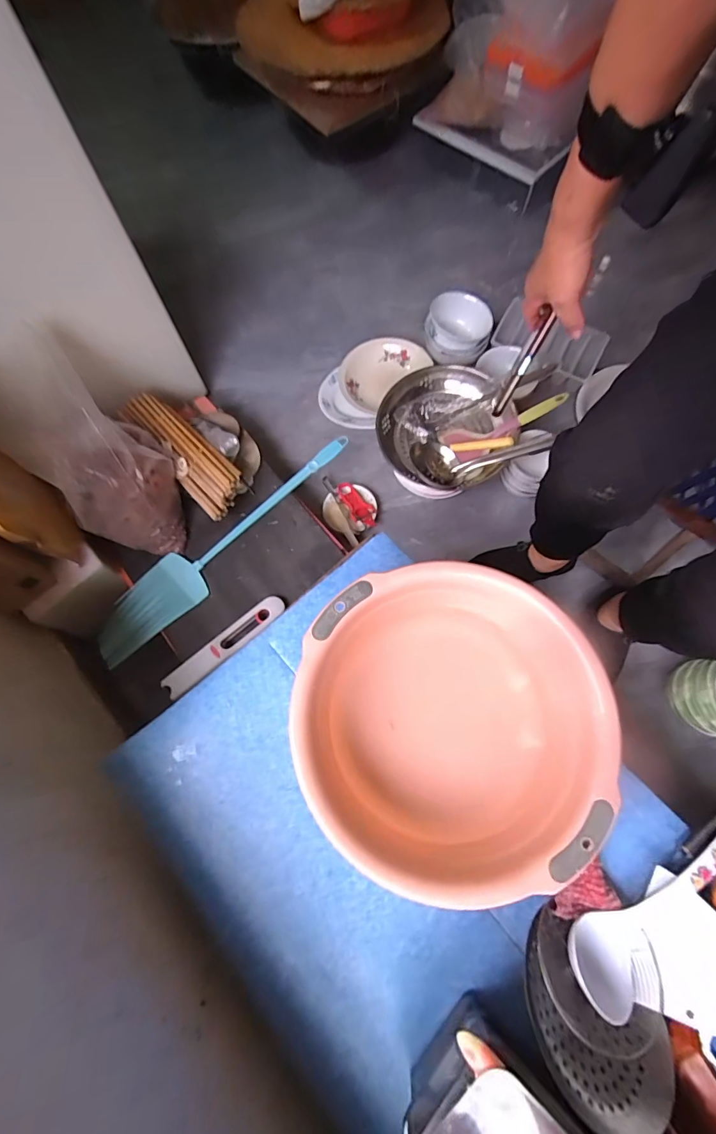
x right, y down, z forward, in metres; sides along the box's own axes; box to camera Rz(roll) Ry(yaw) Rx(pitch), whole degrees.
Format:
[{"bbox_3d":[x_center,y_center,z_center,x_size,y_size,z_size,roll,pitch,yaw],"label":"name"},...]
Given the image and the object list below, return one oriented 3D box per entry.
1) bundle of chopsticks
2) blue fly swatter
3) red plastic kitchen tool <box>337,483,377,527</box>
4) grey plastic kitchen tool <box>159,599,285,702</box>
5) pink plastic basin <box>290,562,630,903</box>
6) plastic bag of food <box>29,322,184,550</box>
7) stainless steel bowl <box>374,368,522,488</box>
[{"bbox_3d":[-0.341,-0.228,0.848,0.091,0.046,0.307,-42,74,-12],"label":"bundle of chopsticks"},{"bbox_3d":[-0.246,-0.047,0.848,0.607,0.019,0.116,-38,73,-10],"label":"blue fly swatter"},{"bbox_3d":[-0.001,-0.143,0.955,0.053,0.029,0.119,-25,71,-6],"label":"red plastic kitchen tool"},{"bbox_3d":[-0.229,0.133,0.760,0.234,0.009,0.048,-39,71,-18],"label":"grey plastic kitchen tool"},{"bbox_3d":[0.099,0.171,0.513,0.325,0.136,0.317,-1,70,2],"label":"pink plastic basin"},{"bbox_3d":[-0.411,-0.155,0.789,0.140,0.210,0.194,2,70,3],"label":"plastic bag of food"},{"bbox_3d":[0.184,-0.287,0.908,0.258,0.084,0.271,-1,70,2],"label":"stainless steel bowl"}]

